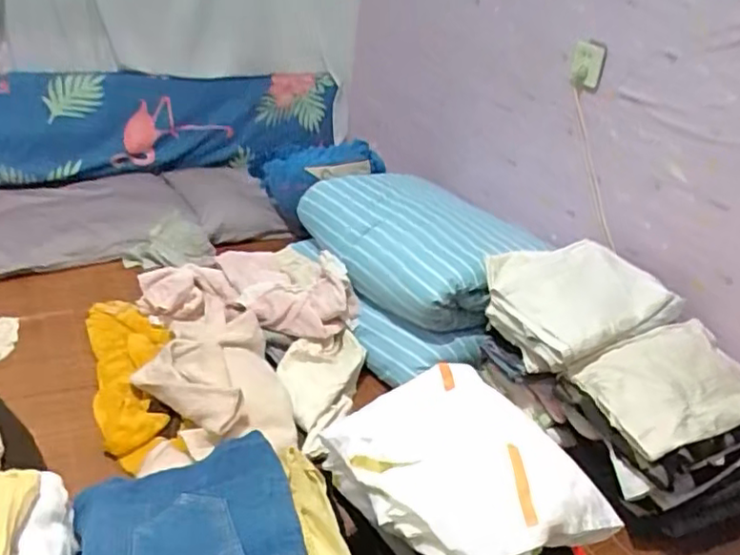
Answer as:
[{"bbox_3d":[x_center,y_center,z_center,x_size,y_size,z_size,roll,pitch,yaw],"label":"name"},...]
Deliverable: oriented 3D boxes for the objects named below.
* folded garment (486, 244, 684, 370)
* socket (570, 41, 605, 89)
[{"bbox_3d":[0.397,0.054,1.251,0.299,0.136,0.277,-6,31,-22],"label":"folded garment"},{"bbox_3d":[0.478,-0.470,1.408,0.063,0.088,0.027,16,30,17],"label":"socket"}]

